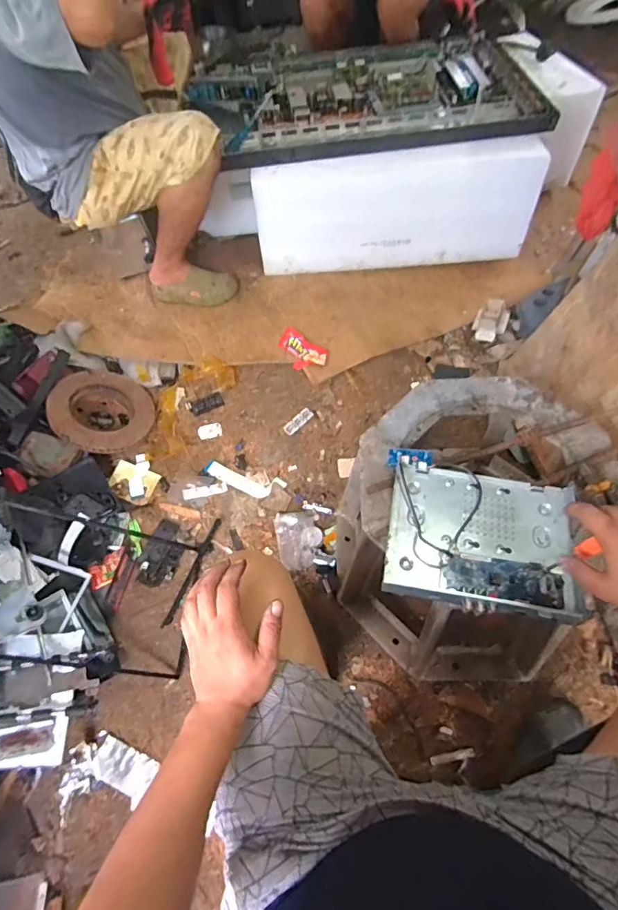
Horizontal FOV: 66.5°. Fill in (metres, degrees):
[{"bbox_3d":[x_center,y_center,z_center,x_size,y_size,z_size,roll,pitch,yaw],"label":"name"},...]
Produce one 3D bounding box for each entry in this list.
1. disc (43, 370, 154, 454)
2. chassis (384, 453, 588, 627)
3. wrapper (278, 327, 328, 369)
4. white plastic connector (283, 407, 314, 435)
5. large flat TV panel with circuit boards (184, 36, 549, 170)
[{"bbox_3d":[-0.521,-0.100,1.190,0.238,0.063,0.221,13,53,-17],"label":"disc"},{"bbox_3d":[0.244,0.109,0.669,0.255,0.042,0.219,8,60,9],"label":"chassis"},{"bbox_3d":[-0.021,-0.287,1.298,0.158,0.042,0.088,37,69,23],"label":"wrapper"},{"bbox_3d":[-0.027,-0.089,1.232,0.035,0.009,0.089,39,69,23],"label":"white plastic connector"},{"bbox_3d":[0.182,-1.074,1.403,1.034,0.089,0.640,-11,61,-5],"label":"large flat TV panel with circuit boards"}]

